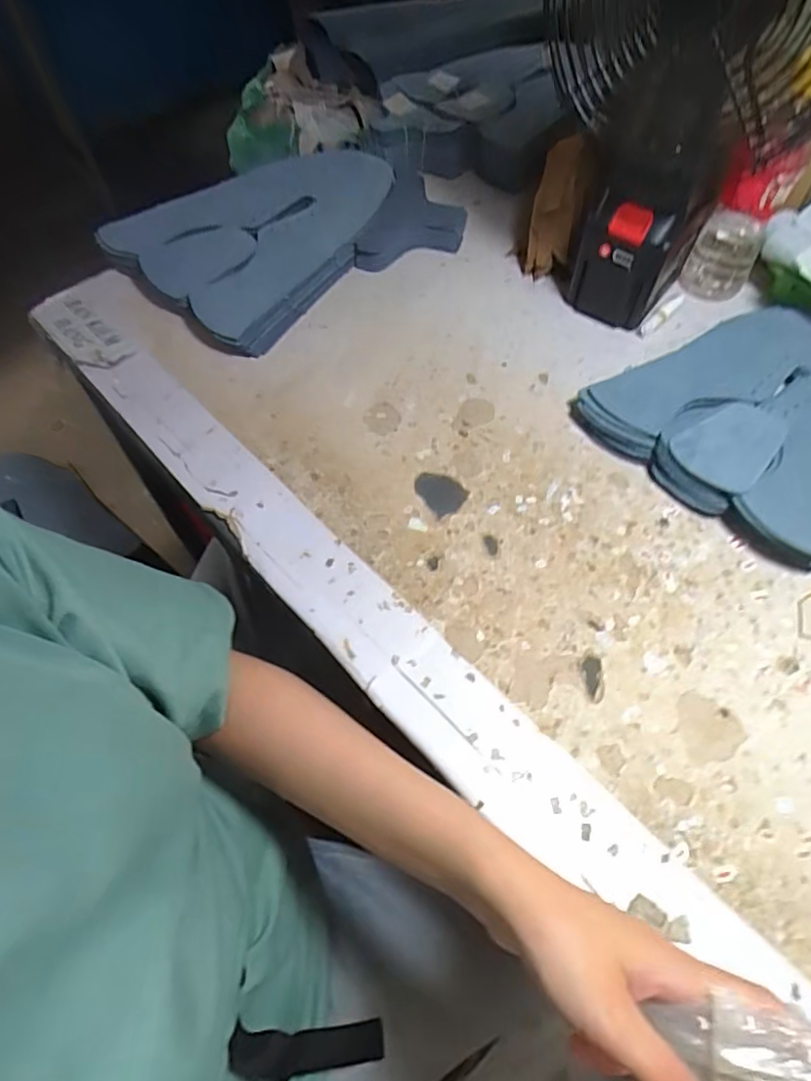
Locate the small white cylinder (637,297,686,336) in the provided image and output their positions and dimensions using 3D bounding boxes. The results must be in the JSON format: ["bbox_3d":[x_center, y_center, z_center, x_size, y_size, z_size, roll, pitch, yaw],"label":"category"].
[{"bbox_3d":[0.241,-0.212,0.547,0.012,0.012,0.069,40,68,21],"label":"small white cylinder"}]

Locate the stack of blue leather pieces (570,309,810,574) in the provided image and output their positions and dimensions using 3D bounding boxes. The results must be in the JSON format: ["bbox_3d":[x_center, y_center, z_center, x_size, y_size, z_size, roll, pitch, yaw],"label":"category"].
[{"bbox_3d":[0.294,-0.089,0.466,0.235,0.028,0.207,-26,63,-14],"label":"stack of blue leather pieces"}]

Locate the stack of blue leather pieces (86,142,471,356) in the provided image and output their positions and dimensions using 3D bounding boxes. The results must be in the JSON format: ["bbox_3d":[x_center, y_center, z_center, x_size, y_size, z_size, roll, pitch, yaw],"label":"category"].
[{"bbox_3d":[-0.114,-0.320,0.602,0.317,0.034,0.230,-38,66,-19],"label":"stack of blue leather pieces"}]

